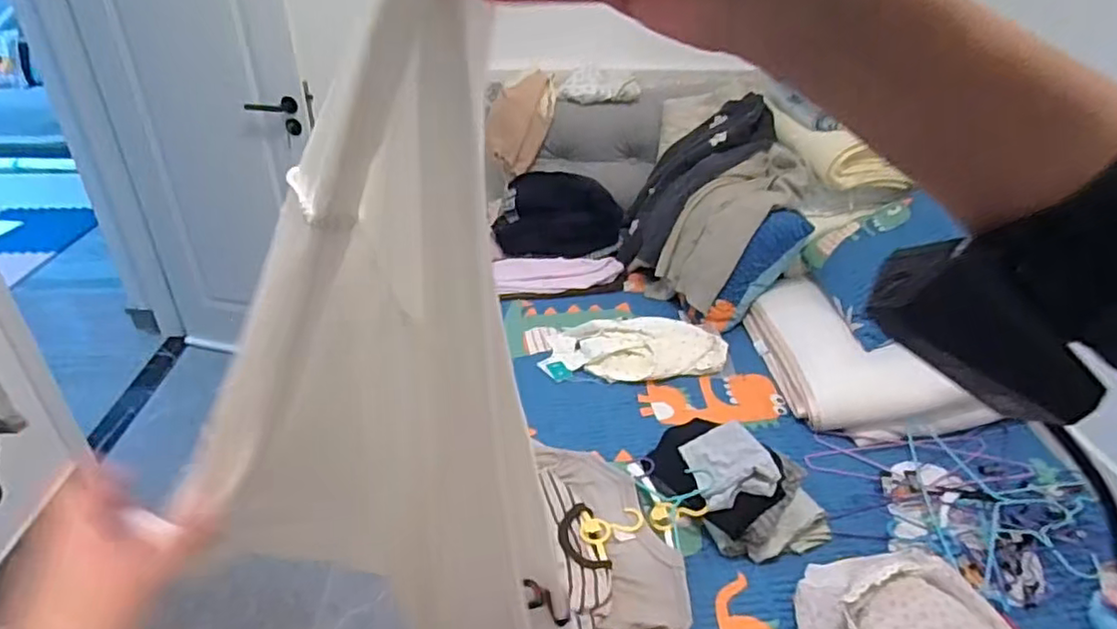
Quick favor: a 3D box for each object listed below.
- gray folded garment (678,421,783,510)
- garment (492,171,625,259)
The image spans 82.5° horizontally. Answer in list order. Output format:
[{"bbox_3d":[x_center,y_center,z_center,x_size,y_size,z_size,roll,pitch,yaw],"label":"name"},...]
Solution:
[{"bbox_3d":[0.305,0.267,1.136,0.134,0.030,0.154,-35,46,11],"label":"gray folded garment"},{"bbox_3d":[-0.002,-0.305,1.928,0.382,0.202,0.226,9,33,13],"label":"garment"}]

